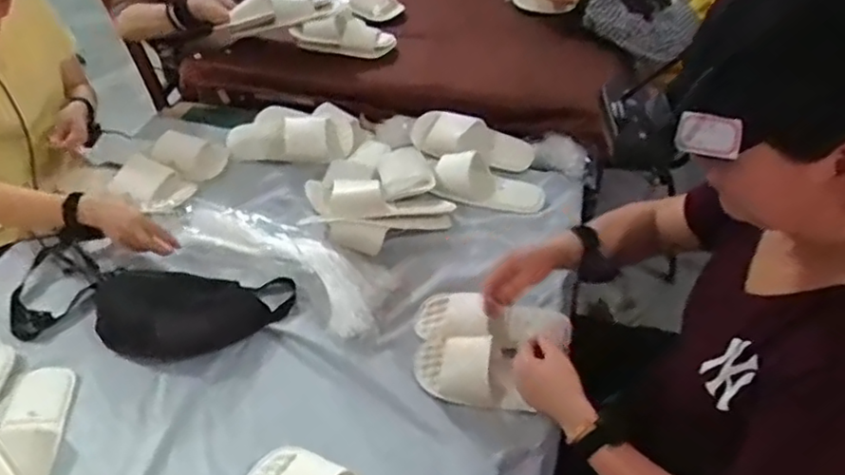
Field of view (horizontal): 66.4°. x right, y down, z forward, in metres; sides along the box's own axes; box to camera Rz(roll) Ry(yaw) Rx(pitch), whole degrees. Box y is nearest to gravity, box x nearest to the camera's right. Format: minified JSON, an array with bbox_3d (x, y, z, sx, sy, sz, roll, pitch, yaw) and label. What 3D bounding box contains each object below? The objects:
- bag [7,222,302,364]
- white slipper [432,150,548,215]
[{"bbox_3d":[-0.445,0.084,0.999,0.452,0.114,0.188,8,43,10],"label":"bag"},{"bbox_3d":[0.128,-0.107,1.222,0.214,0.075,0.106,8,43,10],"label":"white slipper"}]

